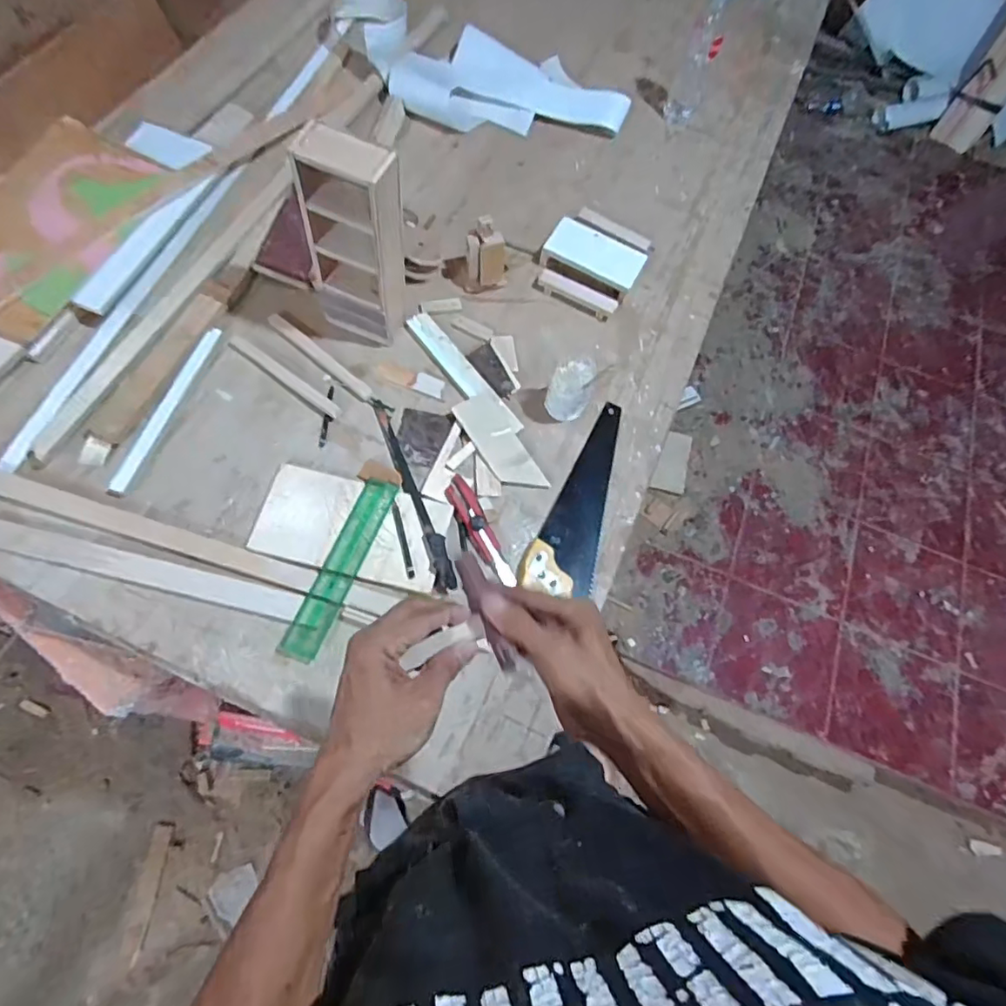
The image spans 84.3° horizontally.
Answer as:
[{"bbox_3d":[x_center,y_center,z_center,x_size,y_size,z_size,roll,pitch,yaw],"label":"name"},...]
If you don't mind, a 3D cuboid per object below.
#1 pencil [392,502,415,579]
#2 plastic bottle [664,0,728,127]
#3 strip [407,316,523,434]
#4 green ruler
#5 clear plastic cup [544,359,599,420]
[{"bbox_3d":[-0.135,0.050,0.751,0.011,0.004,0.111,-14,69,-11],"label":"pencil"},{"bbox_3d":[0.391,-0.883,1.114,0.077,0.220,0.063,19,67,3],"label":"plastic bottle"},{"bbox_3d":[-0.089,-0.234,0.879,0.046,0.007,0.200,-35,74,-18],"label":"strip"},{"bbox_3d":[-0.211,0.079,0.732,0.047,0.004,0.255,21,67,4],"label":"green ruler"},{"bbox_3d":[0.101,-0.165,0.843,0.062,0.084,0.067,2,67,-5],"label":"clear plastic cup"}]

